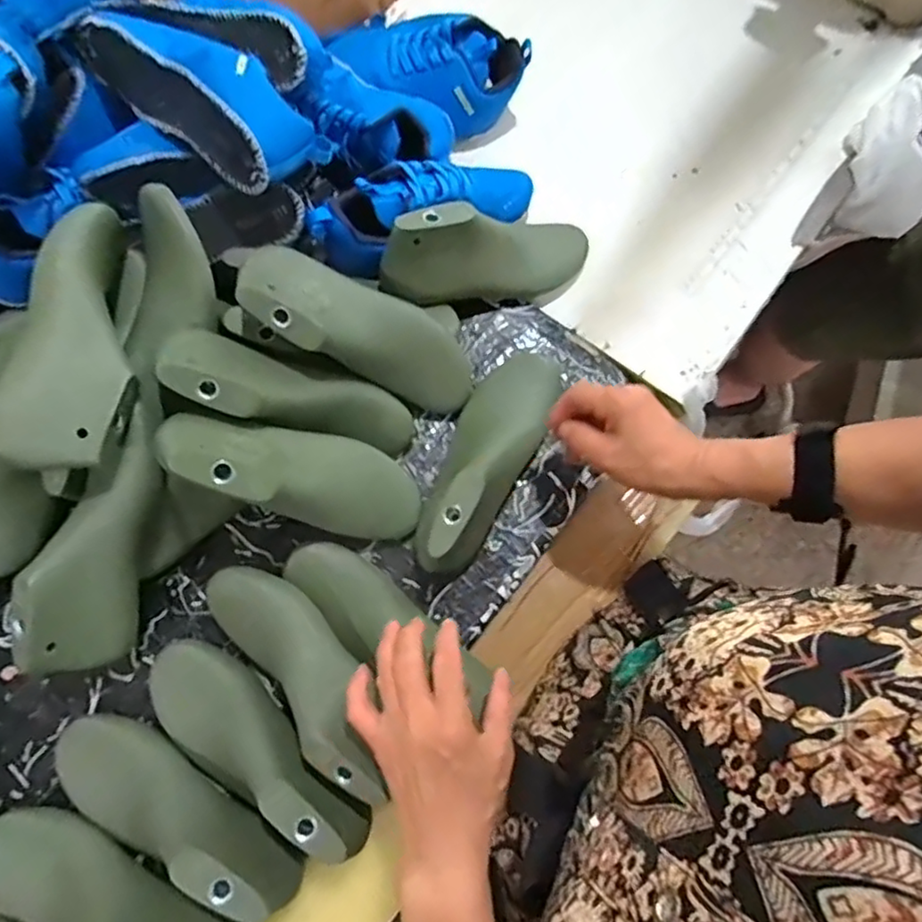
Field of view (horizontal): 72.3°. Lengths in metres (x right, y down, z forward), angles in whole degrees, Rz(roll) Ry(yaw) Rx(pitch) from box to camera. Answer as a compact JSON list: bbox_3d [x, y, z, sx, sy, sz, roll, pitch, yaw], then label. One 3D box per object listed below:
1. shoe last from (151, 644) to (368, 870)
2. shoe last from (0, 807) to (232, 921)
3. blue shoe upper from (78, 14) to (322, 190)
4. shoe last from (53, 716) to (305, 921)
[{"bbox_3d":[-0.154,0.214,0.468,0.205,0.063,0.065,34,76,22],"label":"shoe last"},{"bbox_3d":[-0.254,0.311,0.441,0.212,0.056,0.072,15,74,19],"label":"shoe last"},{"bbox_3d":[-0.218,-0.310,0.510,0.224,0.058,0.085,39,77,8],"label":"blue shoe upper"},{"bbox_3d":[-0.208,0.251,0.456,0.210,0.059,0.086,22,75,20],"label":"shoe last"}]

